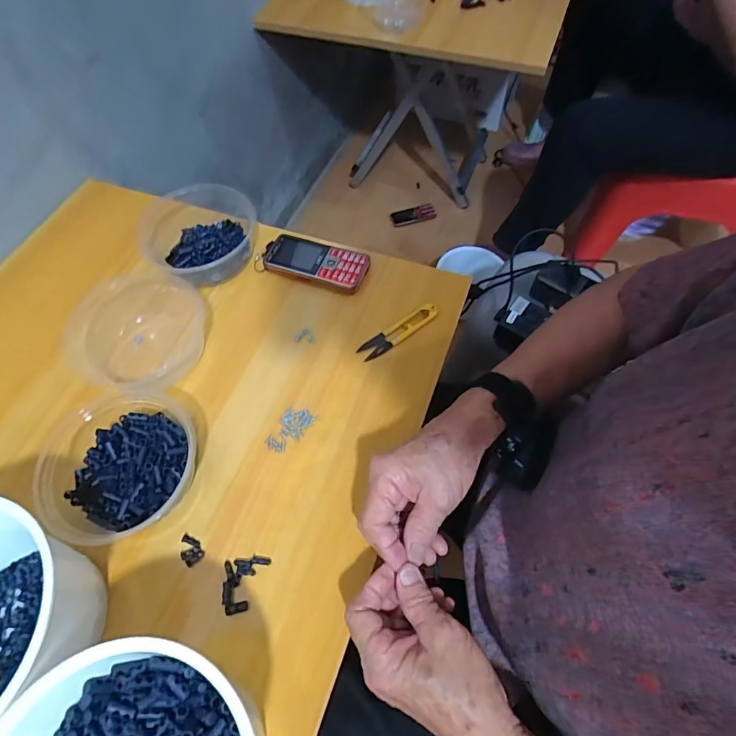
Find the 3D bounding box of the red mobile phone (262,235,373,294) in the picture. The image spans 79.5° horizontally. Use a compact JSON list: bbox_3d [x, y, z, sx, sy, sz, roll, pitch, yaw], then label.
[{"bbox_3d":[-0.067,-0.135,0.555,0.135,0.019,0.059,17,64,11],"label":"red mobile phone"}]

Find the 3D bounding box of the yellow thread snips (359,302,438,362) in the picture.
[{"bbox_3d":[0.036,-0.043,0.513,0.104,0.008,0.023,-34,66,-15],"label":"yellow thread snips"}]

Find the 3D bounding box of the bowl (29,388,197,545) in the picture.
[{"bbox_3d":[-0.233,0.090,0.418,0.148,0.058,0.136,-1,62,2],"label":"bowl"}]

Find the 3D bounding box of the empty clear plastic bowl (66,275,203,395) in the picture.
[{"bbox_3d":[-0.267,-0.042,0.504,0.146,0.041,0.147,-1,62,2],"label":"empty clear plastic bowl"}]

